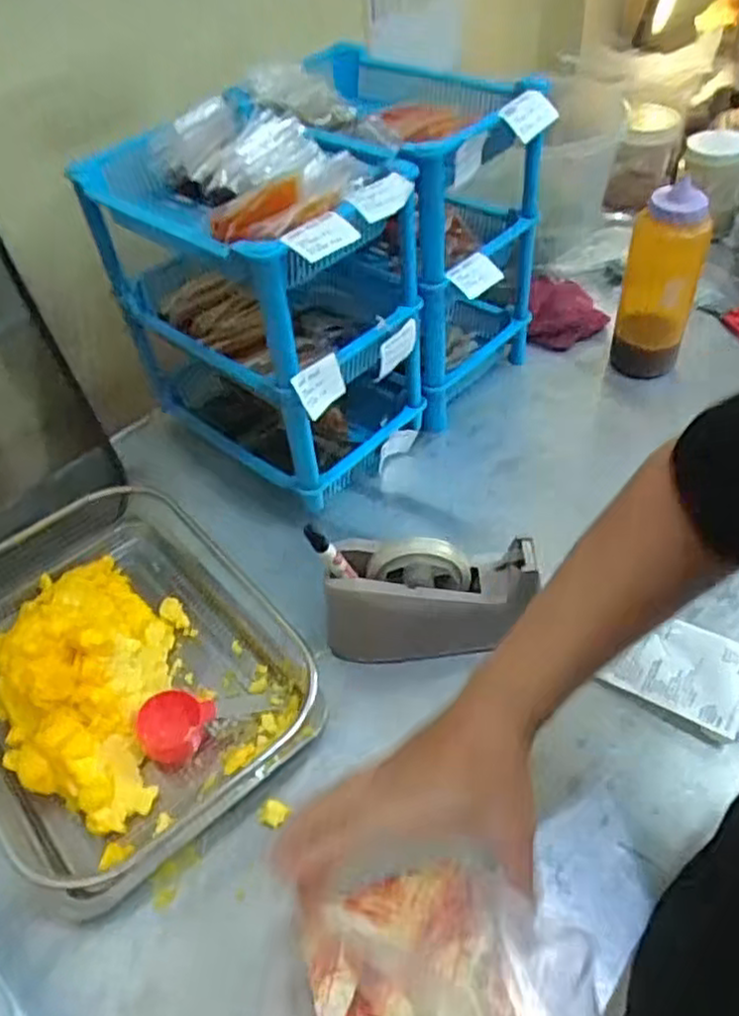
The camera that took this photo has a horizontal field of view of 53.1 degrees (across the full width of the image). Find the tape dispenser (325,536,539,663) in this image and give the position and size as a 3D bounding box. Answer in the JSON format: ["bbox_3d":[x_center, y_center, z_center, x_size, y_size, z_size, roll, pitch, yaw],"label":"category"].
[{"bbox_3d":[0.062,0.087,0.691,0.193,0.117,0.078,-2,48,5],"label":"tape dispenser"}]

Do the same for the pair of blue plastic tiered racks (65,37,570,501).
[{"bbox_3d":[-0.036,-0.286,0.869,0.325,0.340,0.417,34,59,31],"label":"pair of blue plastic tiered racks"}]

